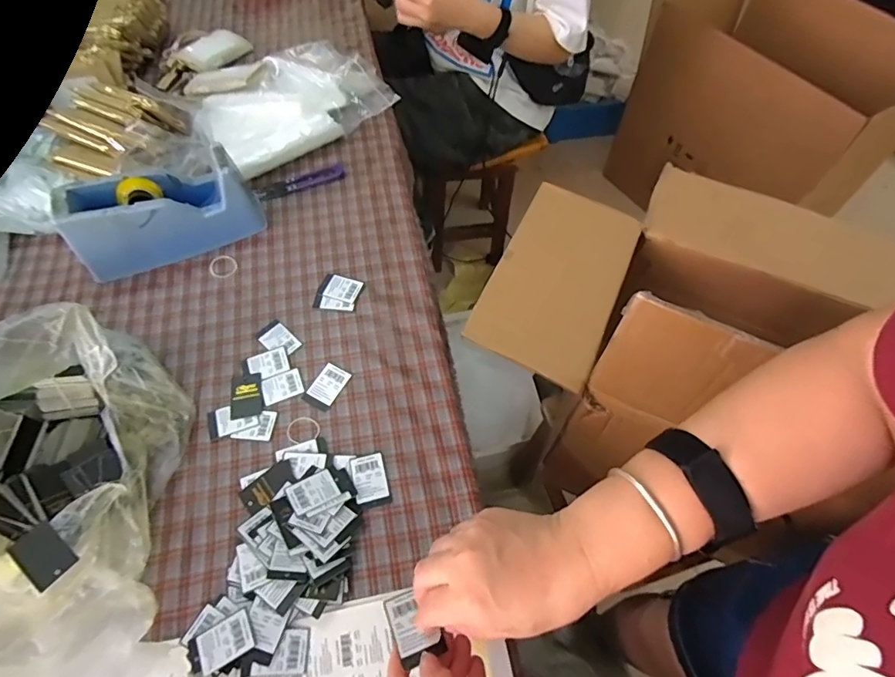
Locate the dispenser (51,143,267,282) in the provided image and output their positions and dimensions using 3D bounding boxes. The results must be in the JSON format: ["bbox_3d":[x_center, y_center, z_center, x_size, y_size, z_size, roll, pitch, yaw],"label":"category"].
[{"bbox_3d":[-0.334,-0.151,0.579,0.202,0.091,0.082,-23,63,-14],"label":"dispenser"}]

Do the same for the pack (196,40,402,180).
[{"bbox_3d":[-0.227,-0.362,0.715,0.277,0.043,0.215,-35,67,-20],"label":"pack"}]

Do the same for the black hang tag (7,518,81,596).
[{"bbox_3d":[-0.327,0.174,0.392,0.055,0.005,0.032,30,62,21],"label":"black hang tag"}]

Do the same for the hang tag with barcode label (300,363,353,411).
[{"bbox_3d":[-0.126,0.050,0.508,0.032,0.004,0.048,27,63,14],"label":"hang tag with barcode label"}]

